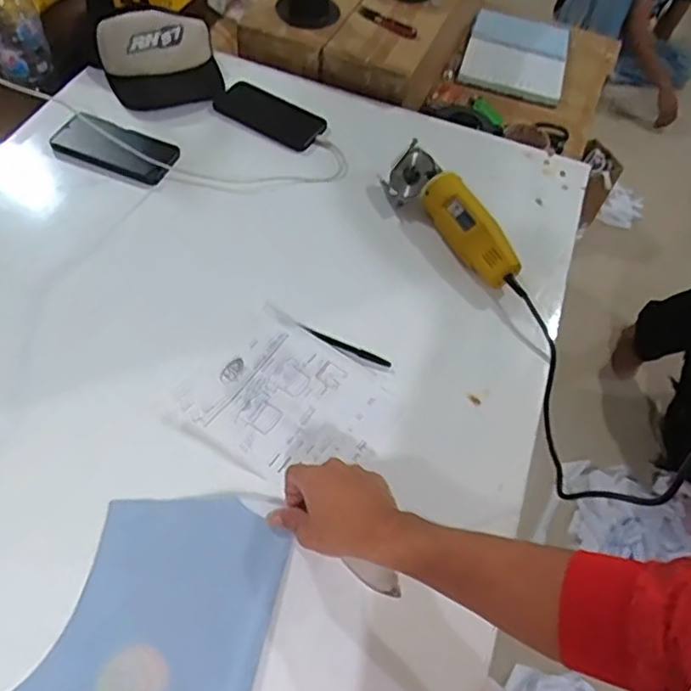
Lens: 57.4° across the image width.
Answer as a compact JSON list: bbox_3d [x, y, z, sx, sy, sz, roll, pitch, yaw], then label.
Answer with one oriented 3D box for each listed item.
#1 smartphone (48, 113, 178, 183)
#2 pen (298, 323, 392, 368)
[{"bbox_3d":[-0.329,-0.281,0.904,0.162,0.011,0.088,24,65,4],"label":"smartphone"},{"bbox_3d":[-0.001,-0.001,0.758,0.119,0.006,0.011,25,56,9],"label":"pen"}]

